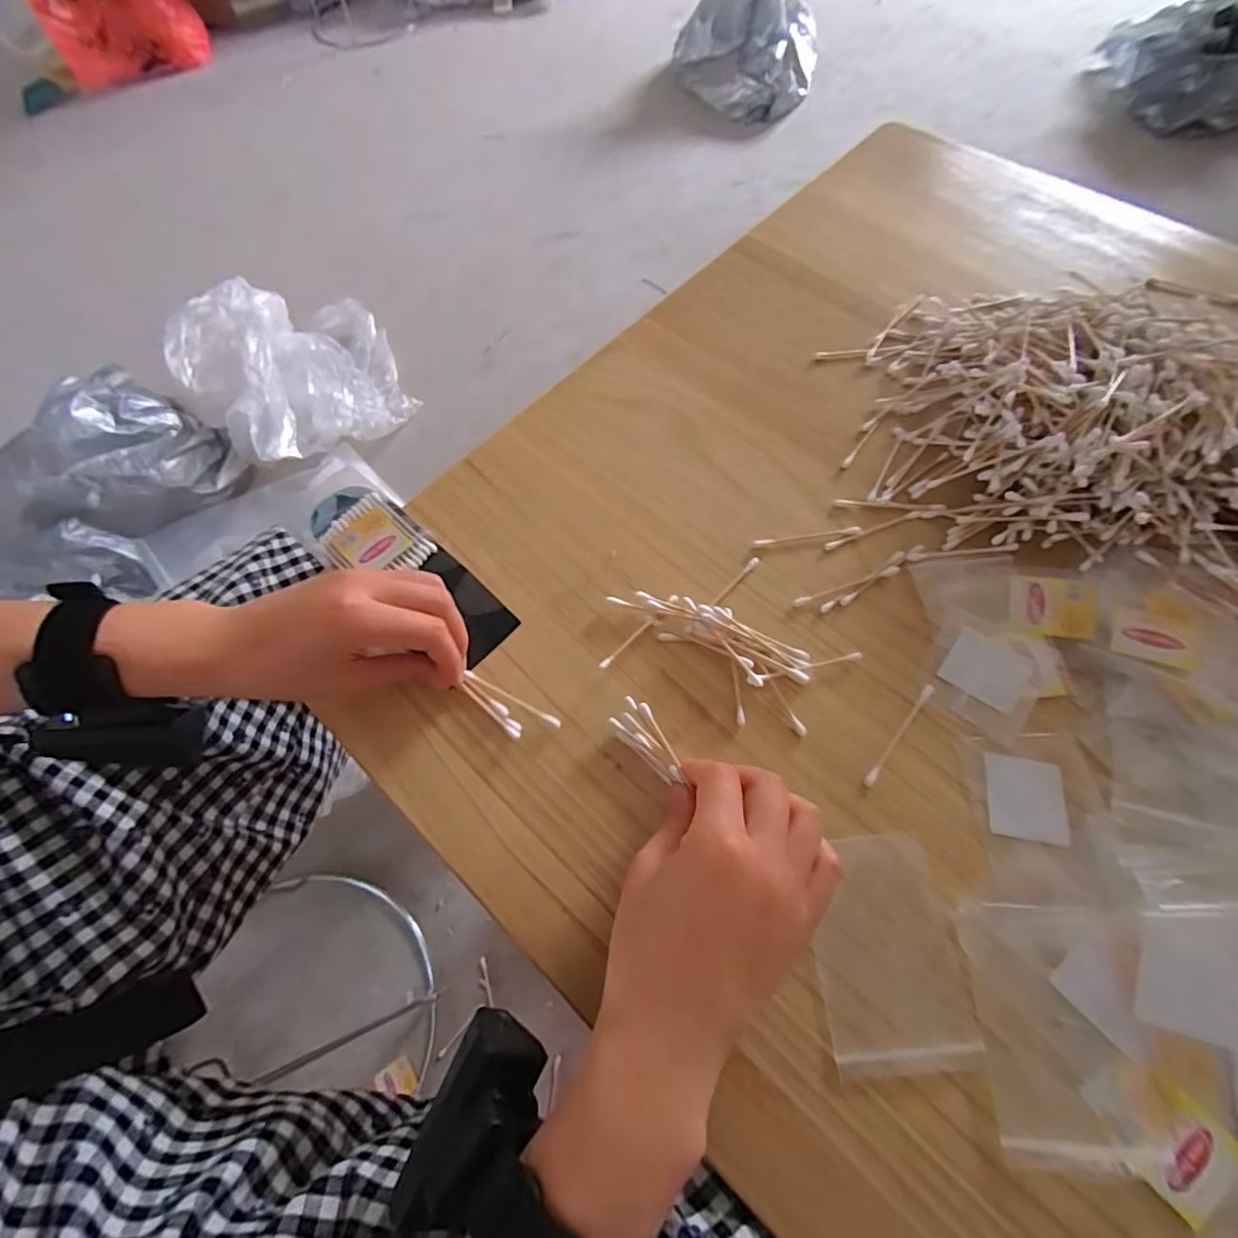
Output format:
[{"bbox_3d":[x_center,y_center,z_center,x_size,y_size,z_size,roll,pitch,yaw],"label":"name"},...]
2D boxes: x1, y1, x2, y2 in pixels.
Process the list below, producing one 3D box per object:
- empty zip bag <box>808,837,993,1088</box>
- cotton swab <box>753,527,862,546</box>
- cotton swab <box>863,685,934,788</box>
[{"bbox_3d":[0.128,0.159,0.272,0.066,0.005,0.098,-6,64,0],"label":"empty zip bag"},{"bbox_3d":[0.120,-0.053,0.360,0.068,0.004,0.005,-7,65,-2],"label":"cotton swab"},{"bbox_3d":[0.155,0.064,0.312,0.006,0.004,0.070,38,71,16],"label":"cotton swab"}]

